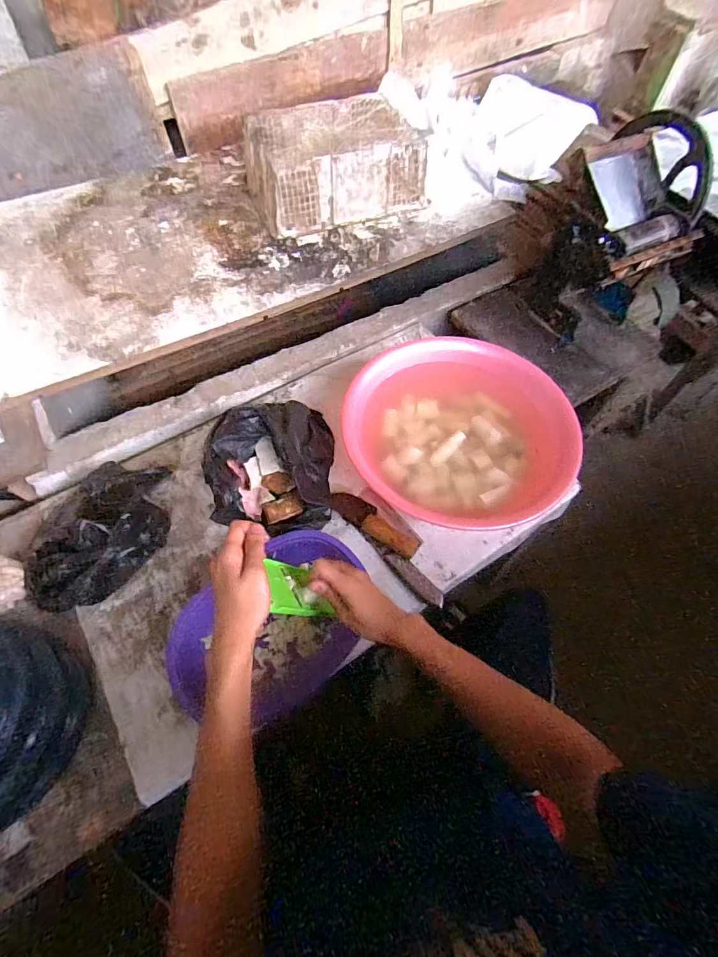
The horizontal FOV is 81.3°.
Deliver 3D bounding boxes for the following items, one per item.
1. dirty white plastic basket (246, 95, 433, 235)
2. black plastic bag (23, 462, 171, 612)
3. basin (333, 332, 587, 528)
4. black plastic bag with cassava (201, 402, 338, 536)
[{"bbox_3d":[-0.078,-0.867,1.149,0.442,0.165,0.303,-20,62,-11],"label":"dirty white plastic basket"},{"bbox_3d":[-0.435,0.085,0.713,0.173,0.079,0.269,27,63,15],"label":"black plastic bag"},{"bbox_3d":[0.175,-0.096,0.786,0.390,0.116,0.394,0,60,0],"label":"basin"},{"bbox_3d":[-0.143,-0.034,0.741,0.204,0.143,0.255,-10,60,-5],"label":"black plastic bag with cassava"}]

